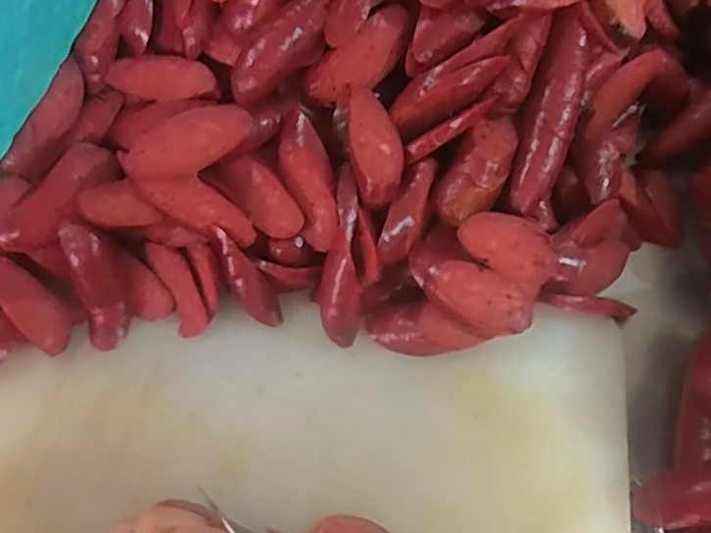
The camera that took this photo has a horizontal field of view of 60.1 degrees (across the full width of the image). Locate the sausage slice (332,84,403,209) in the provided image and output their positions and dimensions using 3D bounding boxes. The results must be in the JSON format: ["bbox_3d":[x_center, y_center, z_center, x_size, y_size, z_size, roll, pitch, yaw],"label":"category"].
[{"bbox_3d":[0.010,-0.083,0.415,0.036,0.019,0.087,-13,77,-6],"label":"sausage slice"}]

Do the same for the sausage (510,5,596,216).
[{"bbox_3d":[0.141,-0.108,0.441,0.034,0.031,0.148,16,83,10],"label":"sausage"}]

